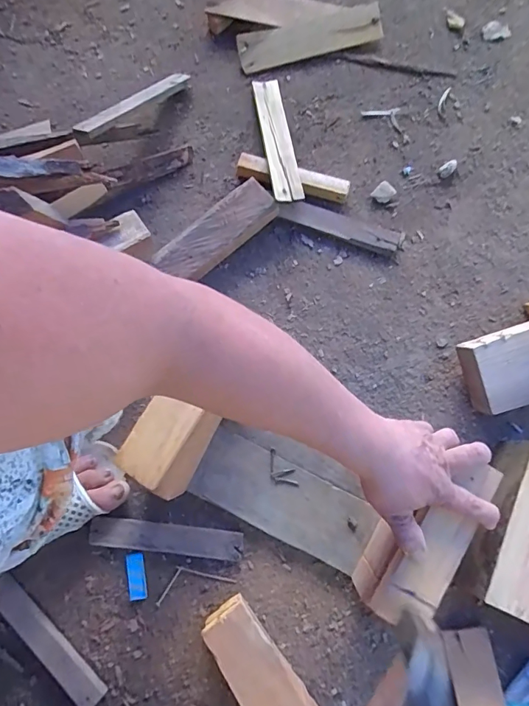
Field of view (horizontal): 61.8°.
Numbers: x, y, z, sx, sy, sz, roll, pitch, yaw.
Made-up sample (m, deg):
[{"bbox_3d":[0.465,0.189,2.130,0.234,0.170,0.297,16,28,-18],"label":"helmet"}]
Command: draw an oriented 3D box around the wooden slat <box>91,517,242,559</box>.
[{"bbox_3d":[-0.109,0.207,0.494,0.168,0.012,0.029,5,78,1],"label":"wooden slat"}]

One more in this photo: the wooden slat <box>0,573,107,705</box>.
[{"bbox_3d":[-0.234,0.308,0.471,0.163,0.010,0.033,41,66,11],"label":"wooden slat"}]

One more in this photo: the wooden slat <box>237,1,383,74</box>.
[{"bbox_3d":[0.064,-0.449,0.627,0.207,0.015,0.056,-18,78,-4],"label":"wooden slat"}]

